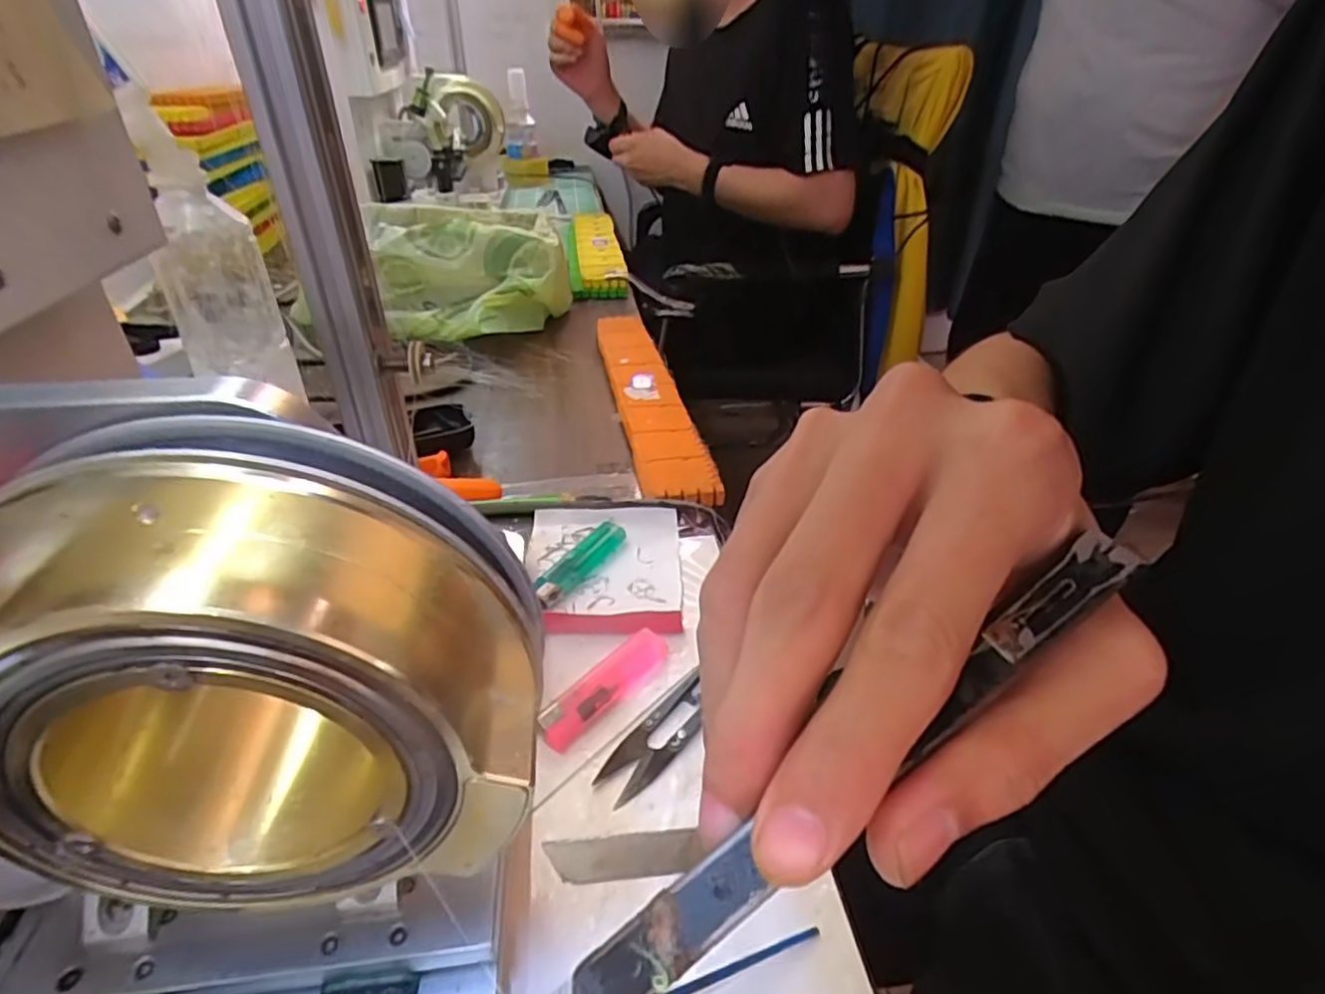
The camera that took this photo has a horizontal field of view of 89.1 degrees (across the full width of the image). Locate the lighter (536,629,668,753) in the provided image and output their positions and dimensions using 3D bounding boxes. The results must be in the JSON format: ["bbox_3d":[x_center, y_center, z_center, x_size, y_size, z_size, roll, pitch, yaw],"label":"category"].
[{"bbox_3d":[-0.028,0.093,0.334,0.020,0.010,0.079,26,42,31],"label":"lighter"}]

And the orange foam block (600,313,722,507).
[{"bbox_3d":[-0.016,-0.095,0.609,0.055,0.024,0.352,-3,34,-11],"label":"orange foam block"}]

